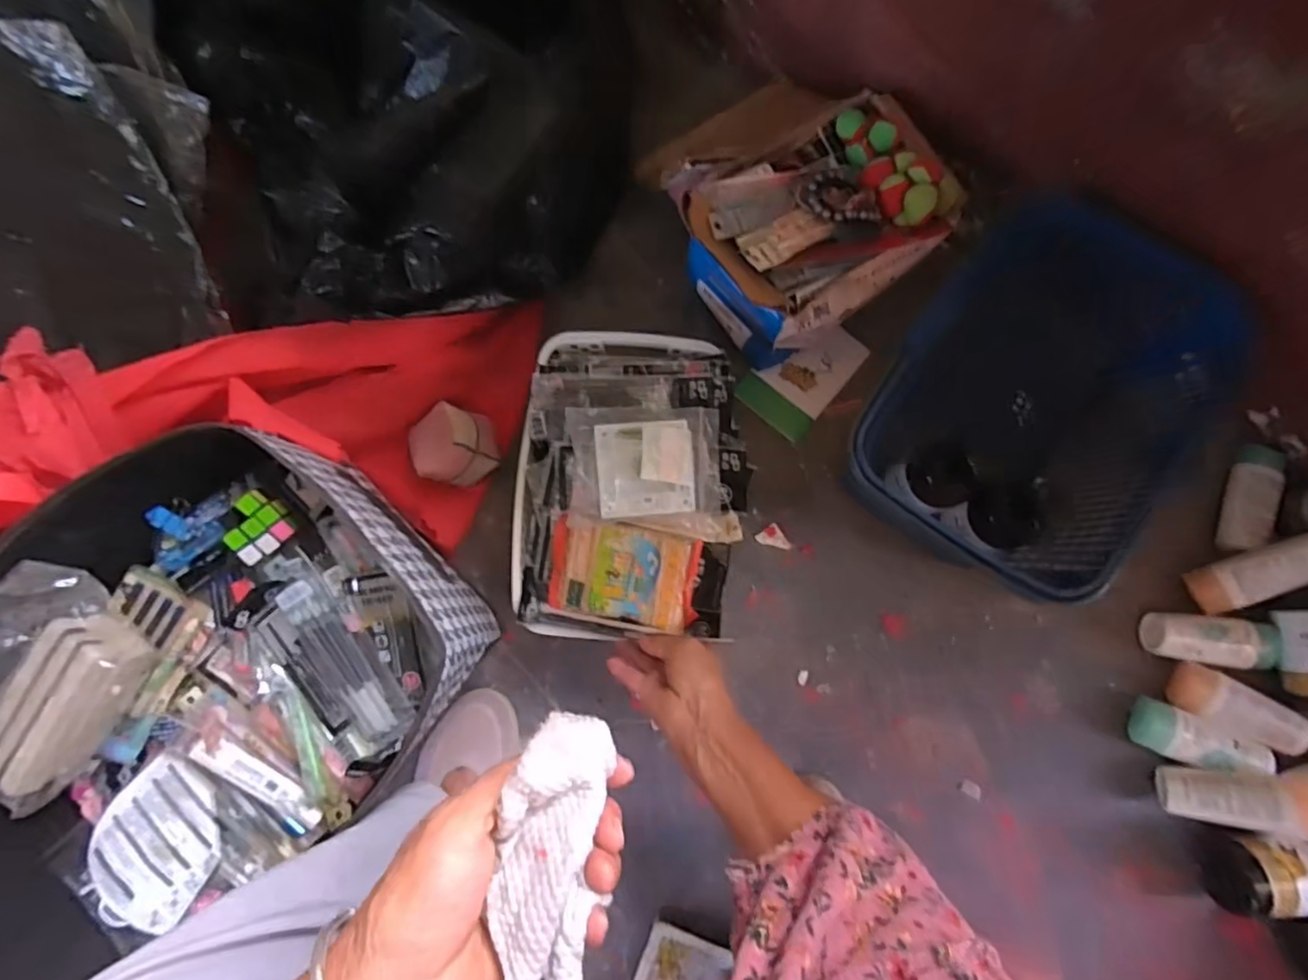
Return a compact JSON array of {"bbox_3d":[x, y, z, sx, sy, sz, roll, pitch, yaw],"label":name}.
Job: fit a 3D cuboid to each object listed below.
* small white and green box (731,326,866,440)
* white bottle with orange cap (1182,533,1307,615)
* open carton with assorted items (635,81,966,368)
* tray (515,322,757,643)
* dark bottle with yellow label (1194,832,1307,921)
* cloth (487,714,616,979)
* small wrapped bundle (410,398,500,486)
[{"bbox_3d":[0.167,-0.132,0.690,0.089,0.012,0.135,38,92,6],"label":"small white and green box"},{"bbox_3d":[0.591,0.083,0.590,0.117,0.043,0.049,-35,79,30],"label":"white bottle with orange cap"},{"bbox_3d":[0.151,-0.260,0.602,0.235,0.149,0.177,-29,81,-1],"label":"open carton with assorted items"},{"bbox_3d":[-0.024,-0.015,0.576,0.210,0.060,0.293,0,81,3],"label":"tray"},{"bbox_3d":[0.590,0.359,0.577,0.144,0.058,0.074,2,81,4],"label":"dark bottle with yellow label"},{"bbox_3d":[-0.041,0.142,0.242,0.036,0.030,0.098,5,67,4],"label":"cloth"},{"bbox_3d":[-0.213,-0.047,0.647,0.078,0.048,0.082,-1,81,3],"label":"small wrapped bundle"}]

